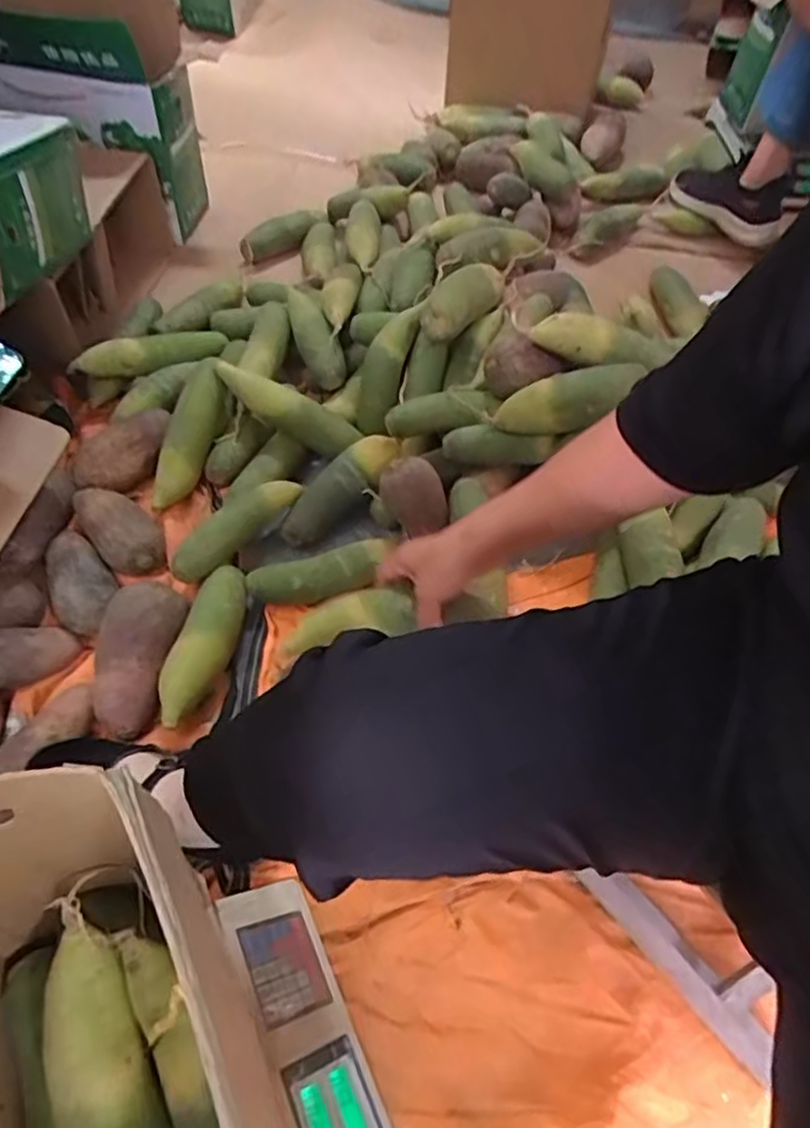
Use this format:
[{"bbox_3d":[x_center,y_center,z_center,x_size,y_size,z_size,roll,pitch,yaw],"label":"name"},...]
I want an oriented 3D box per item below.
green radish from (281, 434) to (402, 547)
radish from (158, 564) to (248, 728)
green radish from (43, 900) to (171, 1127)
[{"bbox_3d":[-0.084,-0.098,0.861,0.186,0.045,0.054,-44,67,-3],"label":"green radish"},{"bbox_3d":[-0.214,0.081,0.732,0.056,0.048,0.194,9,56,3],"label":"radish"},{"bbox_3d":[-0.171,0.309,0.394,0.060,0.049,0.208,-13,60,-29],"label":"green radish"}]

